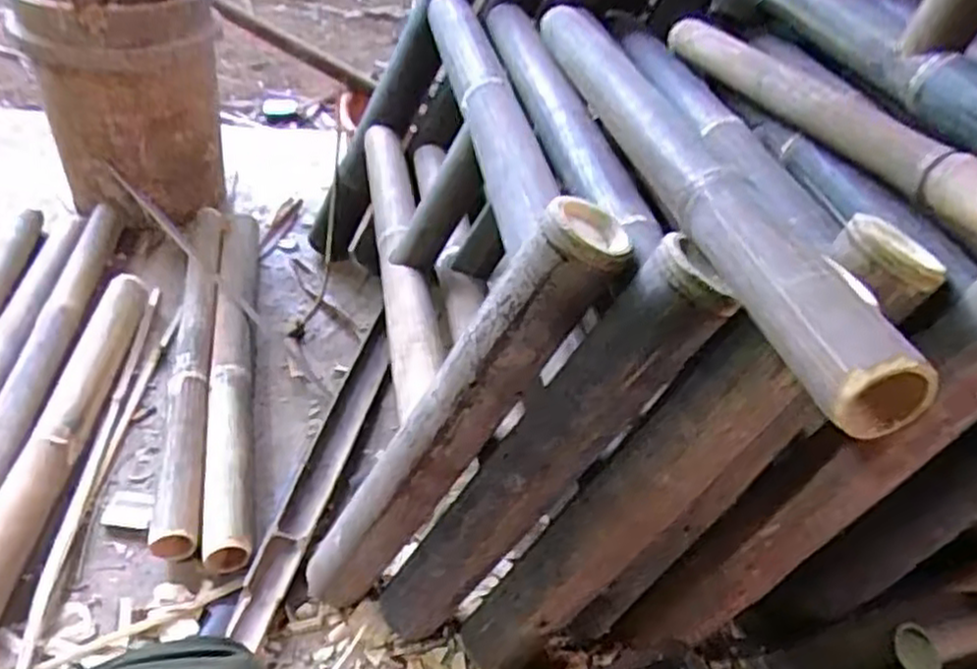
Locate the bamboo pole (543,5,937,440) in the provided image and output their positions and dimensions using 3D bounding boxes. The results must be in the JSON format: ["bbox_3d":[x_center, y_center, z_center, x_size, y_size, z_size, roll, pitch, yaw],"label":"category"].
[{"bbox_3d":[0.136,-0.149,0.602,0.052,0.061,0.577,-6,44,-14],"label":"bamboo pole"}]

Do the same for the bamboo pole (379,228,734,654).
[{"bbox_3d":[0.033,0.126,0.675,0.066,0.496,0.065,15,35,-31],"label":"bamboo pole"}]

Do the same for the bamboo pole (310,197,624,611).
[{"bbox_3d":[-0.048,0.093,0.700,0.076,0.504,0.075,17,35,-30],"label":"bamboo pole"}]

